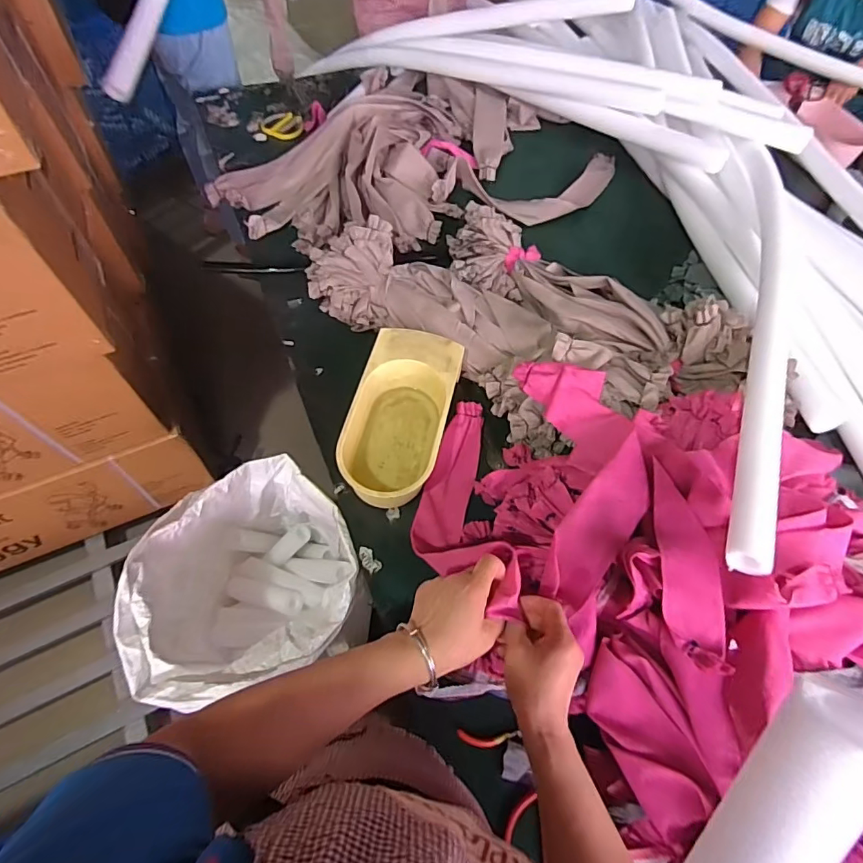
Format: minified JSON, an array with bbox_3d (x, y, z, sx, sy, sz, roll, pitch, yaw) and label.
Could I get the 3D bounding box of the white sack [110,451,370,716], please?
[{"bbox_3d":[-0.287,0.271,0.875,0.314,0.411,0.297,-18,64,-13],"label":"white sack"}]

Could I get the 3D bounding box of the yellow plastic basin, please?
[{"bbox_3d":[-0.049,-0.019,0.804,0.144,0.087,0.293,13,61,4],"label":"yellow plastic basin"}]

